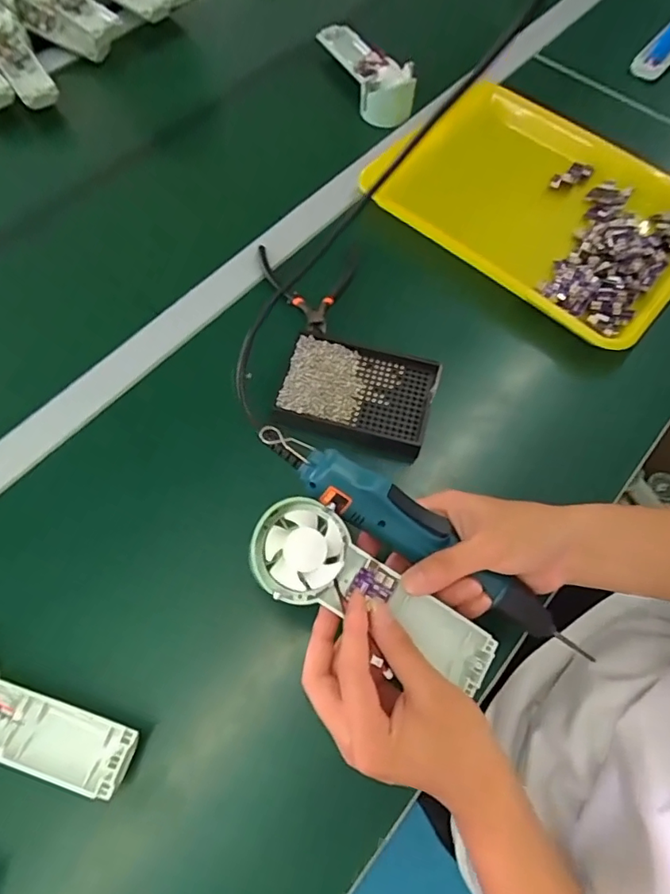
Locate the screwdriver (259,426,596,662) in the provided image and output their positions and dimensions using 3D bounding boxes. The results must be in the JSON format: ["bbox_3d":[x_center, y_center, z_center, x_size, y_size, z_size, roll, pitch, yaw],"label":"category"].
[{"bbox_3d":[0.067,0.067,0.359,0.268,0.029,0.030,35,68,-7],"label":"screwdriver"}]

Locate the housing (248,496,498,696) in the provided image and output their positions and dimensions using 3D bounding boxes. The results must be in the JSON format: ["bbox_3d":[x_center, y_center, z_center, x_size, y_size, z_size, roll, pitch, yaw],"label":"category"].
[{"bbox_3d":[0.027,0.095,0.343,0.172,0.024,0.060,33,67,-11],"label":"housing"}]

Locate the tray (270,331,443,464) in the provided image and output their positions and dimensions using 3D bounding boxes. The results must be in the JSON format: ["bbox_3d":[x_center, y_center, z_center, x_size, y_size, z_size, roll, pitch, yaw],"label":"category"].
[{"bbox_3d":[0.021,-0.048,0.481,0.131,0.029,0.094,16,66,5],"label":"tray"}]

